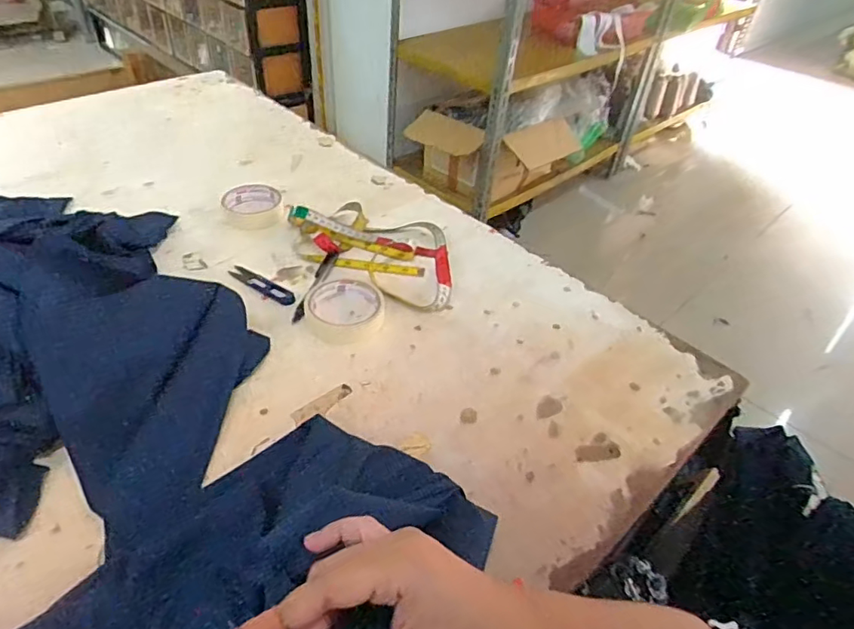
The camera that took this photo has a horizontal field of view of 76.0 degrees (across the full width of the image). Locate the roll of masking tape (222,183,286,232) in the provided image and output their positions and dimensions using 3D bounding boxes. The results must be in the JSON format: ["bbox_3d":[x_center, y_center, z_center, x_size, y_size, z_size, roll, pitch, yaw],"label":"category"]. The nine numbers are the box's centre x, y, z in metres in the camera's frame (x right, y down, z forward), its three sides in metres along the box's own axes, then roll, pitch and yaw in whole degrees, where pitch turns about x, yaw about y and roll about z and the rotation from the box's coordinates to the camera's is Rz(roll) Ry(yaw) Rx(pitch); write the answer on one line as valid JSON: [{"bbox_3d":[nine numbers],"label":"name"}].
[{"bbox_3d":[-0.245,-0.153,0.773,0.079,0.021,0.091,-9,45,-16],"label":"roll of masking tape"}]

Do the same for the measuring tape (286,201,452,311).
[{"bbox_3d":[-0.058,-0.098,0.723,0.262,0.031,0.153,28,47,23],"label":"measuring tape"}]

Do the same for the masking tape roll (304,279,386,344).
[{"bbox_3d":[-0.093,-0.006,0.624,0.090,0.019,0.088,0,43,-7],"label":"masking tape roll"}]

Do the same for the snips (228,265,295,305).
[{"bbox_3d":[-0.202,-0.038,0.665,0.106,0.005,0.027,27,47,21],"label":"snips"}]

